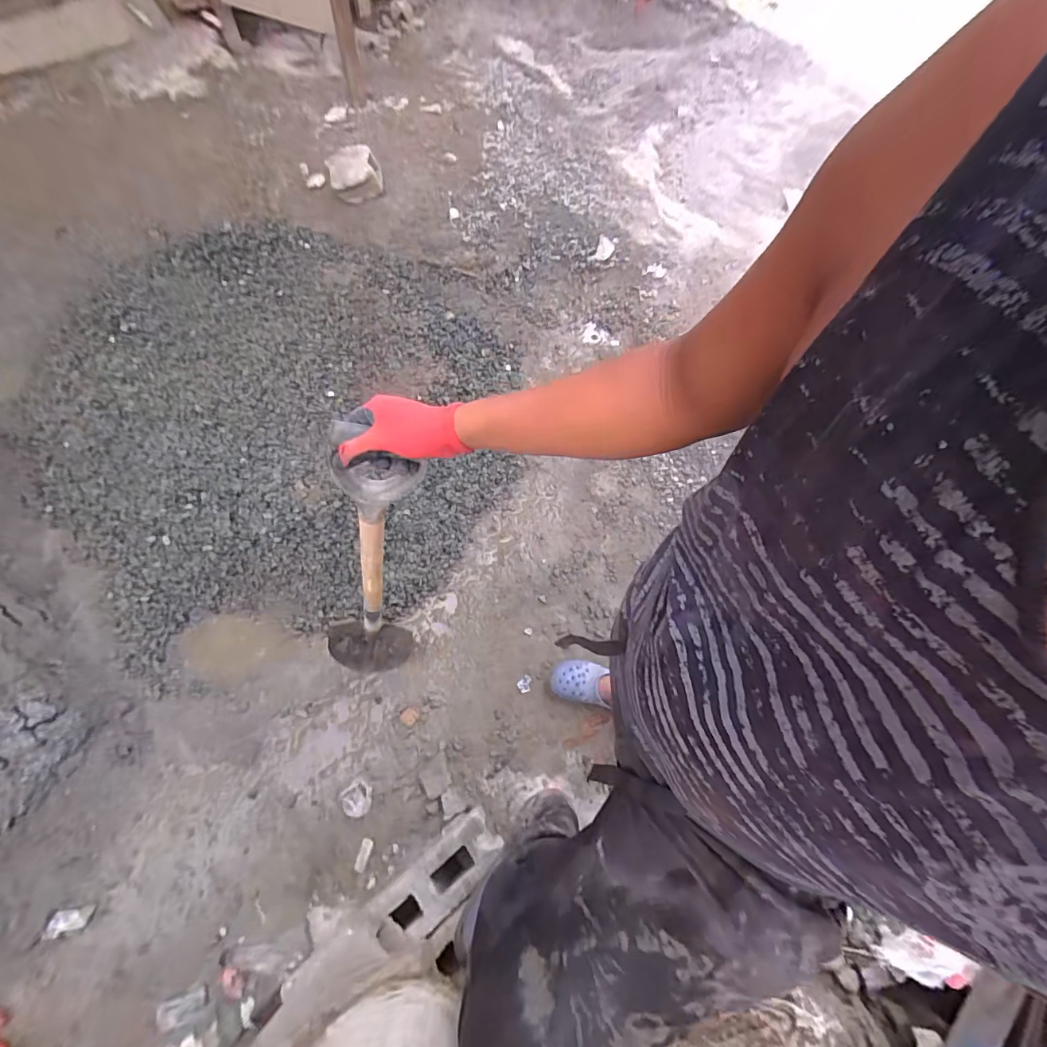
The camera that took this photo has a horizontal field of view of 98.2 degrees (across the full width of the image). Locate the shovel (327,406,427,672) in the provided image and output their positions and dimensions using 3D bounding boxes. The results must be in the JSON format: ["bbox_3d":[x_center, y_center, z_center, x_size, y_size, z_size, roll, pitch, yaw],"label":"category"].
[{"bbox_3d":[-0.313,0.149,0.908,0.181,0.985,0.084,-3,63,-20],"label":"shovel"}]

